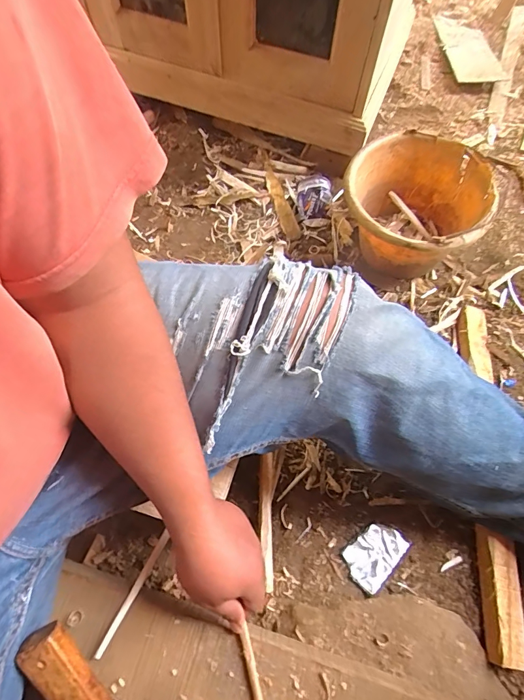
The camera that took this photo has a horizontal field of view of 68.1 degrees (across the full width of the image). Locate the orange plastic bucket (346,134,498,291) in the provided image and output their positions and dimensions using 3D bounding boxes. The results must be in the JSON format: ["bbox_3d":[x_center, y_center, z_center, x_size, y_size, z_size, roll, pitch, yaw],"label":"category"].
[{"bbox_3d":[0.262,-0.240,0.699,0.231,0.152,0.254,-1,67,2],"label":"orange plastic bucket"}]

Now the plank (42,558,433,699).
[{"bbox_3d":[-0.023,0.339,0.394,0.430,0.021,0.097,14,66,8],"label":"plank"}]

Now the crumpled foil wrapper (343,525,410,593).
[{"bbox_3d":[0.153,0.276,0.527,0.058,0.009,0.084,41,74,17],"label":"crumpled foil wrapper"}]

